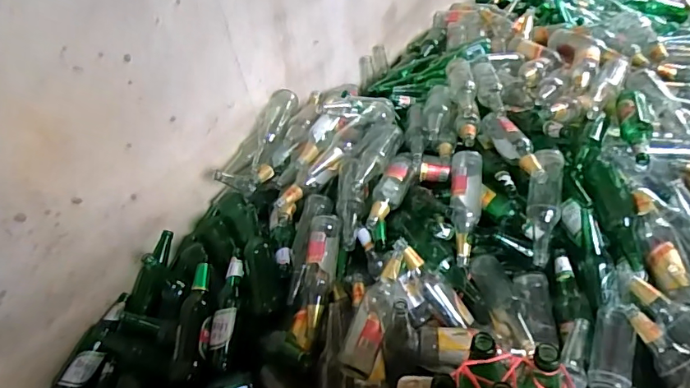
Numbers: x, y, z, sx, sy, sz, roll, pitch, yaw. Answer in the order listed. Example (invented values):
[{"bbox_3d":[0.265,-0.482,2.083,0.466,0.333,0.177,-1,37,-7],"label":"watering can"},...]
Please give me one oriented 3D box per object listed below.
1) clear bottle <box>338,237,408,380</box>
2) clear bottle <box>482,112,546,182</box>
[{"bbox_3d":[0.069,0.217,0.935,0.073,0.063,0.280,11,46,23],"label":"clear bottle"},{"bbox_3d":[0.397,-0.109,1.111,0.059,0.068,0.266,-13,42,-2],"label":"clear bottle"}]

